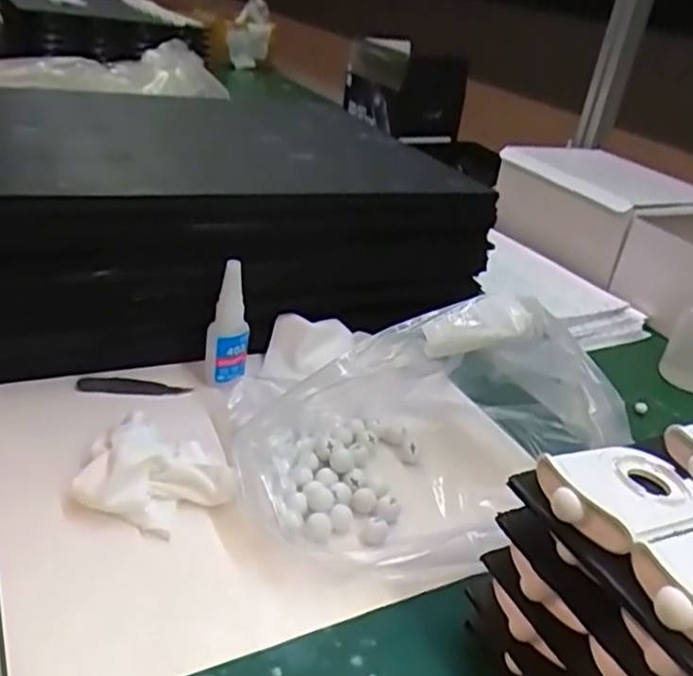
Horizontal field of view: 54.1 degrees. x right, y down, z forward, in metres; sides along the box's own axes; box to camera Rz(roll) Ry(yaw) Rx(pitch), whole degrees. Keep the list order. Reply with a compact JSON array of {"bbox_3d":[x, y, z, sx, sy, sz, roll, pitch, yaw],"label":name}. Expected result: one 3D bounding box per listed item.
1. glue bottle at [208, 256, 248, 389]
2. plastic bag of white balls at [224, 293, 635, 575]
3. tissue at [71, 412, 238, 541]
[{"bbox_3d":[-0.091,-0.010,0.525,0.030,0.099,0.021,5,12,-4],"label":"glue bottle"},{"bbox_3d":[0.074,0.044,0.457,0.276,0.118,0.149,-13,36,-38],"label":"plastic bag of white balls"},{"bbox_3d":[-0.118,0.091,0.424,0.090,0.042,0.070,18,28,12],"label":"tissue"}]

